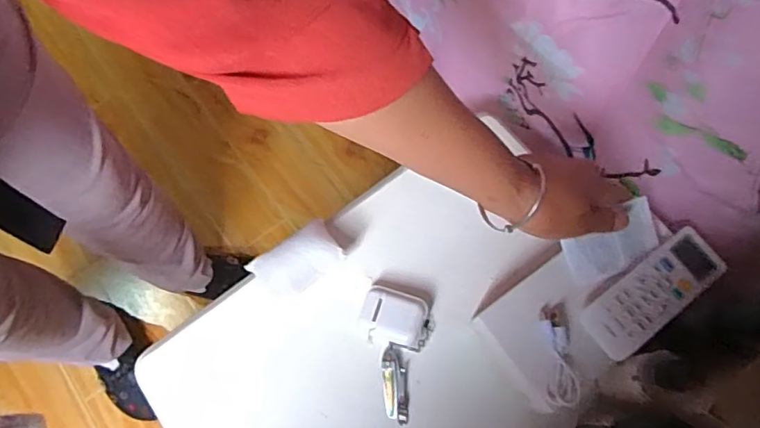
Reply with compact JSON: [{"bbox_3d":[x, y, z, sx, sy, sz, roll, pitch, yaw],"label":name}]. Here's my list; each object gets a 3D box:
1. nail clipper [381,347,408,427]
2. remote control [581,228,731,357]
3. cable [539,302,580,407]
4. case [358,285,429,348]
[{"bbox_3d":[0.014,0.155,0.494,0.023,0.014,0.063,0,71,2],"label":"nail clipper"},{"bbox_3d":[0.221,0.063,0.443,0.132,0.017,0.046,-35,73,-10],"label":"remote control"},{"bbox_3d":[0.142,0.110,0.436,0.025,0.012,0.078,-2,71,1],"label":"cable"},{"bbox_3d":[0.013,0.095,0.504,0.058,0.031,0.047,15,72,7],"label":"case"}]

